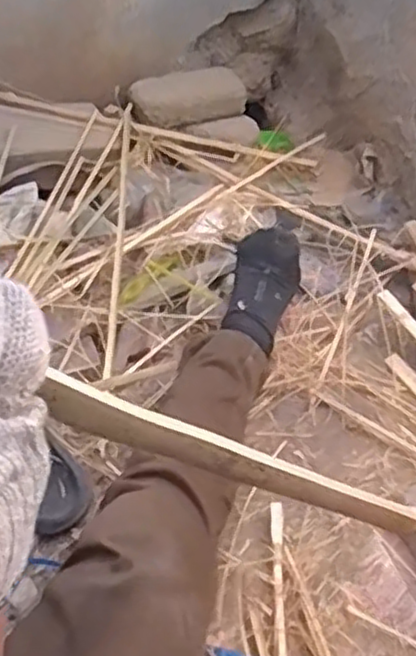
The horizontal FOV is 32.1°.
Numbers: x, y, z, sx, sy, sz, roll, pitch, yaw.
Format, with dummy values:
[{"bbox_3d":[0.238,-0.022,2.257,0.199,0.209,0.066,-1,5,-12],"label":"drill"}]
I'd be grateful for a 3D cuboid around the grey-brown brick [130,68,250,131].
[{"bbox_3d":[-0.035,-0.422,1.321,0.210,0.058,0.099,-8,49,-8],"label":"grey-brown brick"}]

